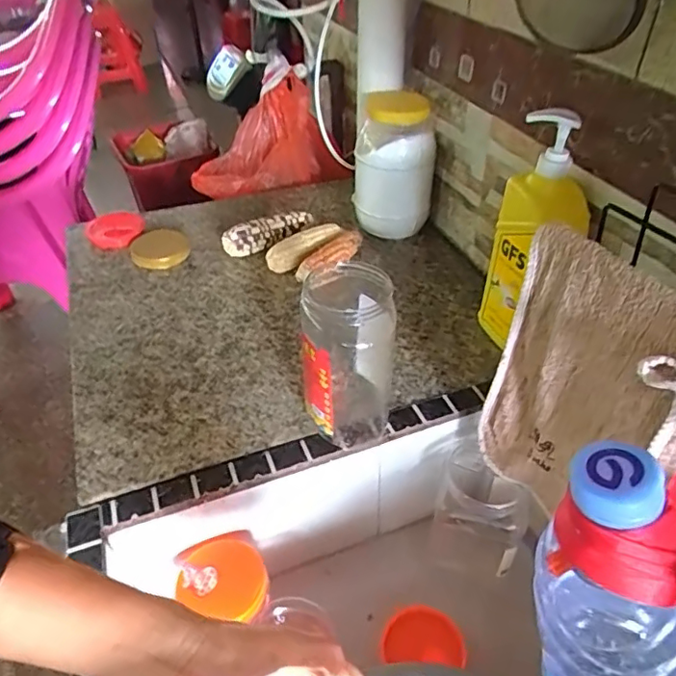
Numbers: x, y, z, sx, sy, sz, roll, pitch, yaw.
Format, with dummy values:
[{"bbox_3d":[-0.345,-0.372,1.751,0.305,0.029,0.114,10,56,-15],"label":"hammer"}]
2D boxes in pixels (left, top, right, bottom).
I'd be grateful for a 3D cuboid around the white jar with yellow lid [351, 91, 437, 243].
[{"bbox_3d":[0.087,-0.259,0.880,0.119,0.201,0.107,3,41,6],"label":"white jar with yellow lid"}]

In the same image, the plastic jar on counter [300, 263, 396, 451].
[{"bbox_3d":[0.012,0.021,0.585,0.086,0.173,0.096,0,41,2],"label":"plastic jar on counter"}]

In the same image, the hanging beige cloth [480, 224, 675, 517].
[{"bbox_3d":[0.196,0.059,0.467,0.028,0.273,0.175,-21,44,-20],"label":"hanging beige cloth"}]

